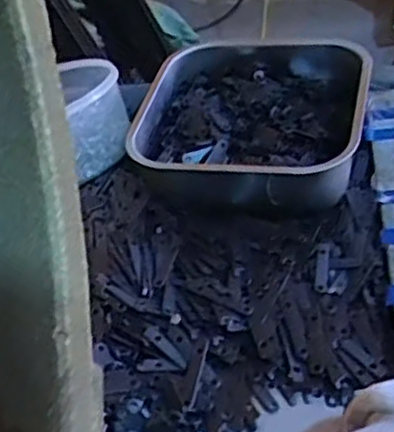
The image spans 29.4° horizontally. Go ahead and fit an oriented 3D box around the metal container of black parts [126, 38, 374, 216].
[{"bbox_3d":[0.043,-0.081,0.628,0.186,0.063,0.196,-2,40,2],"label":"metal container of black parts"}]

